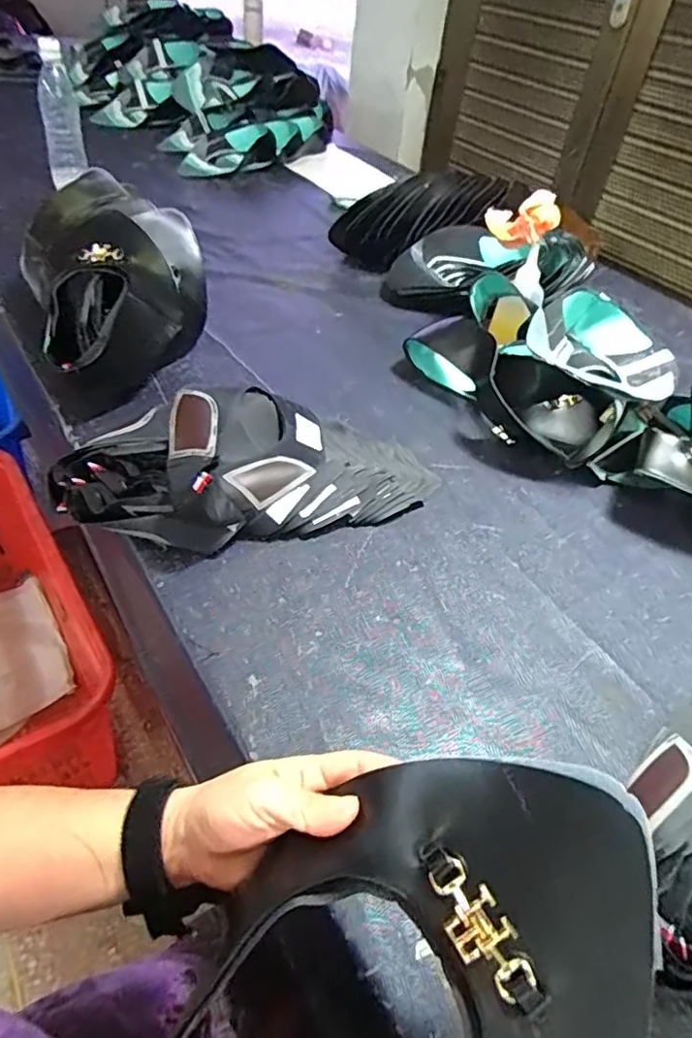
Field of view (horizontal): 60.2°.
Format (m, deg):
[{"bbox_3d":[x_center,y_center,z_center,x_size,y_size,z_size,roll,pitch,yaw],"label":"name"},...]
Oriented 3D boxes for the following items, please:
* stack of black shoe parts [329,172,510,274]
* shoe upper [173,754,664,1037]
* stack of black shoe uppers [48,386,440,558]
[{"bbox_3d":[0.116,-0.507,0.998,0.295,0.109,0.104,-12,42,18],"label":"stack of black shoe parts"},{"bbox_3d":[0.006,0.200,0.246,0.271,0.053,0.135,-41,55,5],"label":"shoe upper"},{"bbox_3d":[-0.088,-0.055,0.580,0.348,0.077,0.156,-12,48,-19],"label":"stack of black shoe uppers"}]

